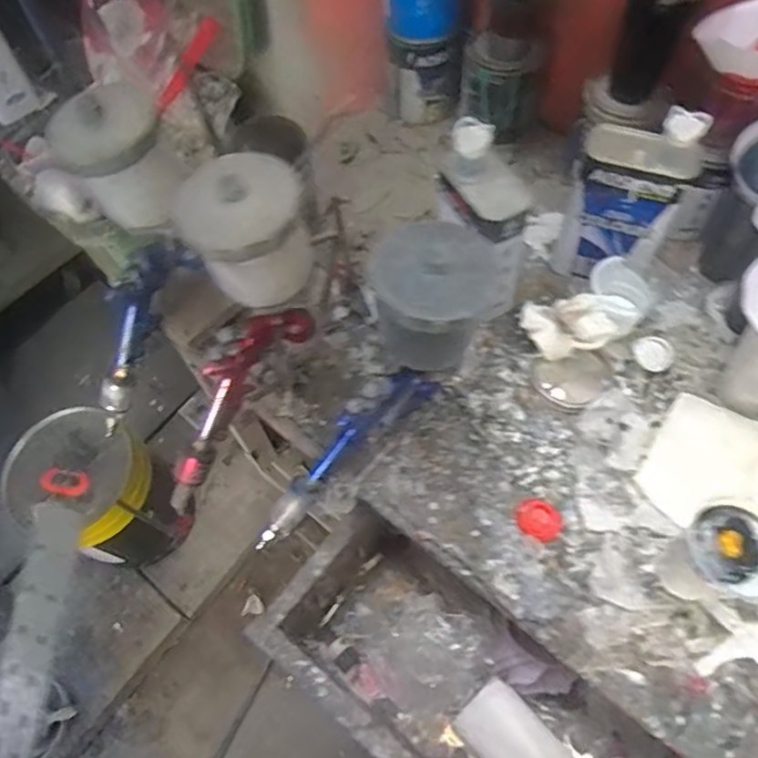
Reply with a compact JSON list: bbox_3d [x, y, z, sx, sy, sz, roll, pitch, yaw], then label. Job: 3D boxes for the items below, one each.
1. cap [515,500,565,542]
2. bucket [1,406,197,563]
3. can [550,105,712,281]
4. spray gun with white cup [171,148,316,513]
[{"bbox_3d":[0.167,0.145,0.632,0.046,0.026,0.038,33,68,19],"label":"cap"},{"bbox_3d":[-0.590,0.260,1.356,0.285,0.353,0.251,20,65,14],"label":"bucket"},{"bbox_3d":[0.284,-0.204,0.709,0.120,0.223,0.060,23,65,15],"label":"can"},{"bbox_3d":[-0.142,-0.031,0.632,0.159,0.409,0.093,-27,61,-34],"label":"spray gun with white cup"}]

